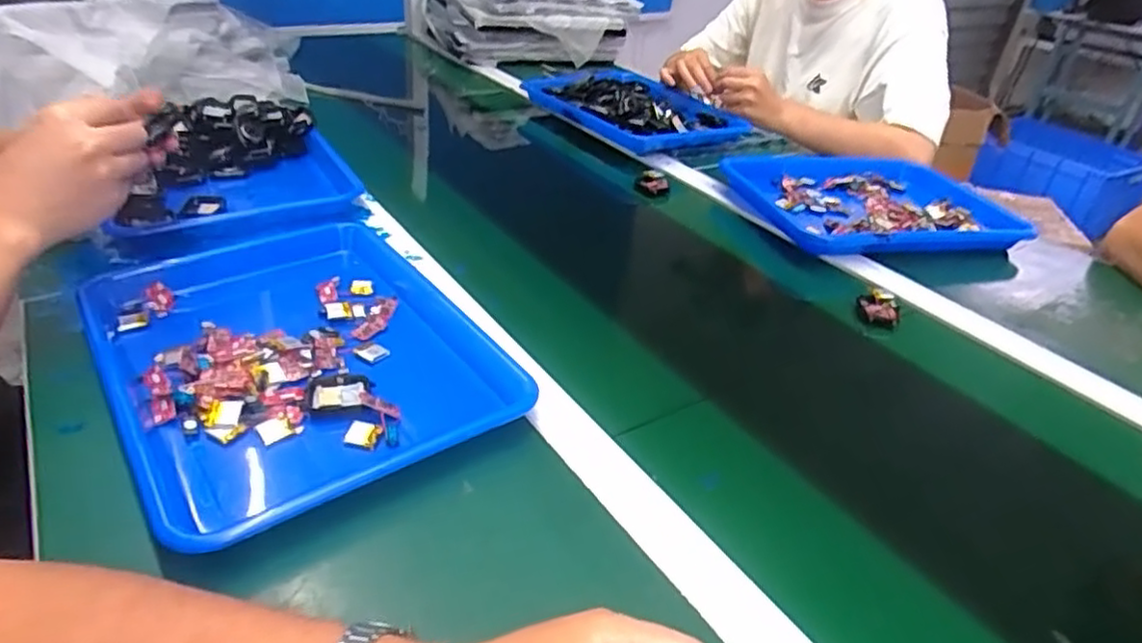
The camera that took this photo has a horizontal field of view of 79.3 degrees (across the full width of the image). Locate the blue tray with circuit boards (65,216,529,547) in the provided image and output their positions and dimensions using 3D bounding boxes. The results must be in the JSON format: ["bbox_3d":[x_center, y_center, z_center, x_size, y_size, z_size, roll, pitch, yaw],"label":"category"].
[{"bbox_3d":[-0.207,0.021,0.529,0.248,0.030,0.318,-20,41,-32],"label":"blue tray with circuit boards"}]

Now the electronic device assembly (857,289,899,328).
[{"bbox_3d":[0.297,-0.013,0.662,0.034,0.015,0.046,11,34,9],"label":"electronic device assembly"}]

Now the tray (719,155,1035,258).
[{"bbox_3d":[0.388,-0.150,0.889,0.326,0.036,0.267,-4,35,-13],"label":"tray"}]

